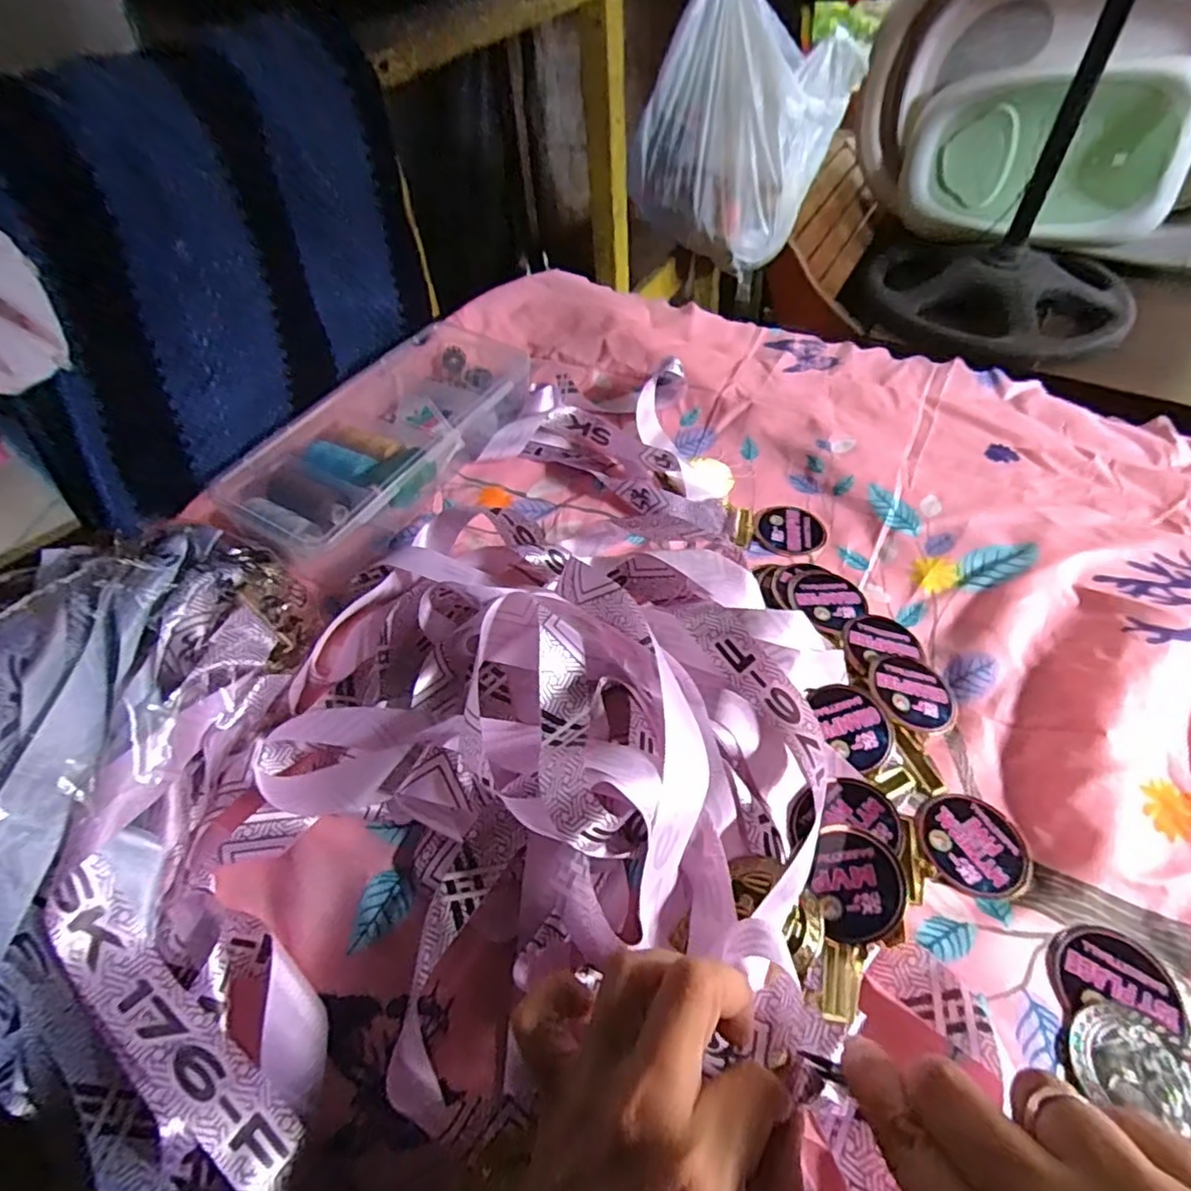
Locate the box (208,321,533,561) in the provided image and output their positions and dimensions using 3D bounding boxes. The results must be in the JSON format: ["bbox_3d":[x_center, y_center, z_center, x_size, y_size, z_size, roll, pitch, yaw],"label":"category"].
[{"bbox_3d":[-0.144,-0.135,0.492,0.123,0.047,0.301,27,59,22],"label":"box"}]

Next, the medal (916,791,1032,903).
[{"bbox_3d":[0.186,0.122,0.305,0.046,0.004,0.050,-2,53,2],"label":"medal"}]

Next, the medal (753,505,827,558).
[{"bbox_3d":[0.142,-0.048,0.456,0.051,0.004,0.051,-2,53,2],"label":"medal"}]

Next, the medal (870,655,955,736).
[{"bbox_3d":[0.183,0.056,0.358,0.050,0.004,0.046,6,54,-8],"label":"medal"}]

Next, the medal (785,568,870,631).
[{"bbox_3d":[0.150,0.001,0.407,0.048,0.004,0.048,1,47,-1],"label":"medal"}]

